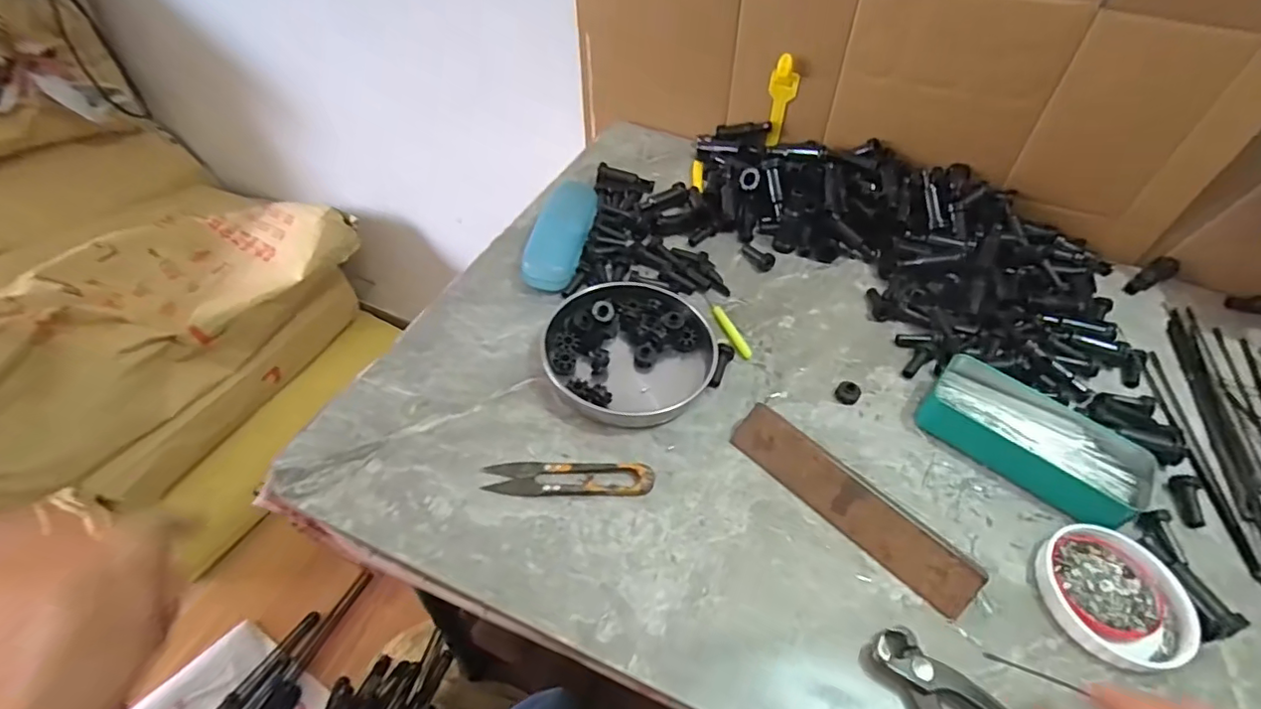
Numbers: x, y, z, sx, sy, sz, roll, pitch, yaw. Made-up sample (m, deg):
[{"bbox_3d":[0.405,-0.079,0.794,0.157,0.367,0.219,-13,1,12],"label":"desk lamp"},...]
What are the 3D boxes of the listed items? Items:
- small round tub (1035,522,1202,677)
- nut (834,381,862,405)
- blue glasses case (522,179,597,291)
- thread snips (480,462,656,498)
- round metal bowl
[{"bbox_3d":[0.319,0.158,0.377,0.086,0.014,0.088,3,50,-3],"label":"small round tub"},{"bbox_3d":[0.180,0.032,0.471,0.019,0.015,0.017,29,53,18],"label":"nut"},{"bbox_3d":[-0.067,-0.121,0.562,0.050,0.029,0.155,10,50,3],"label":"blue glasses case"},{"bbox_3d":[-0.042,0.086,0.399,0.115,0.010,0.026,1,50,-5],"label":"thread snips"},{"bbox_3d":[-0.003,-0.005,0.471,0.138,0.023,0.131,3,50,-3],"label":"round metal bowl"}]

